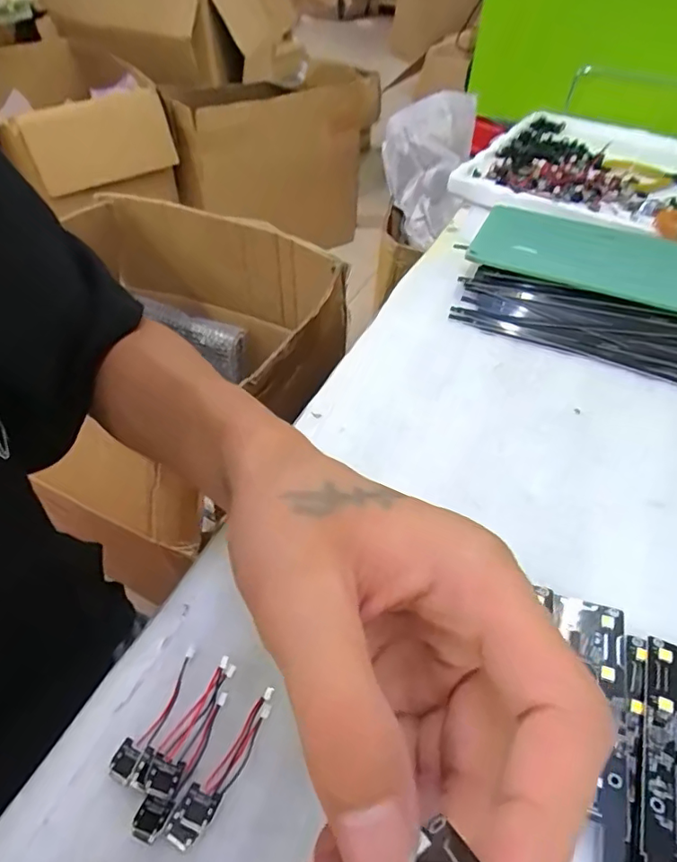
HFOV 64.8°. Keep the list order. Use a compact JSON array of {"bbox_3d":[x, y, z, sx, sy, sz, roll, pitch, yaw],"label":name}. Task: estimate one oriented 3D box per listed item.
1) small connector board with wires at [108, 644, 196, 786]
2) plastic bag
[{"bbox_3d":[-0.072,0.111,0.212,0.011,0.005,0.052,19,49,14],"label":"small connector board with wires"},{"bbox_3d":[0.106,-0.332,0.680,0.110,0.139,0.132,10,47,7],"label":"plastic bag"}]

